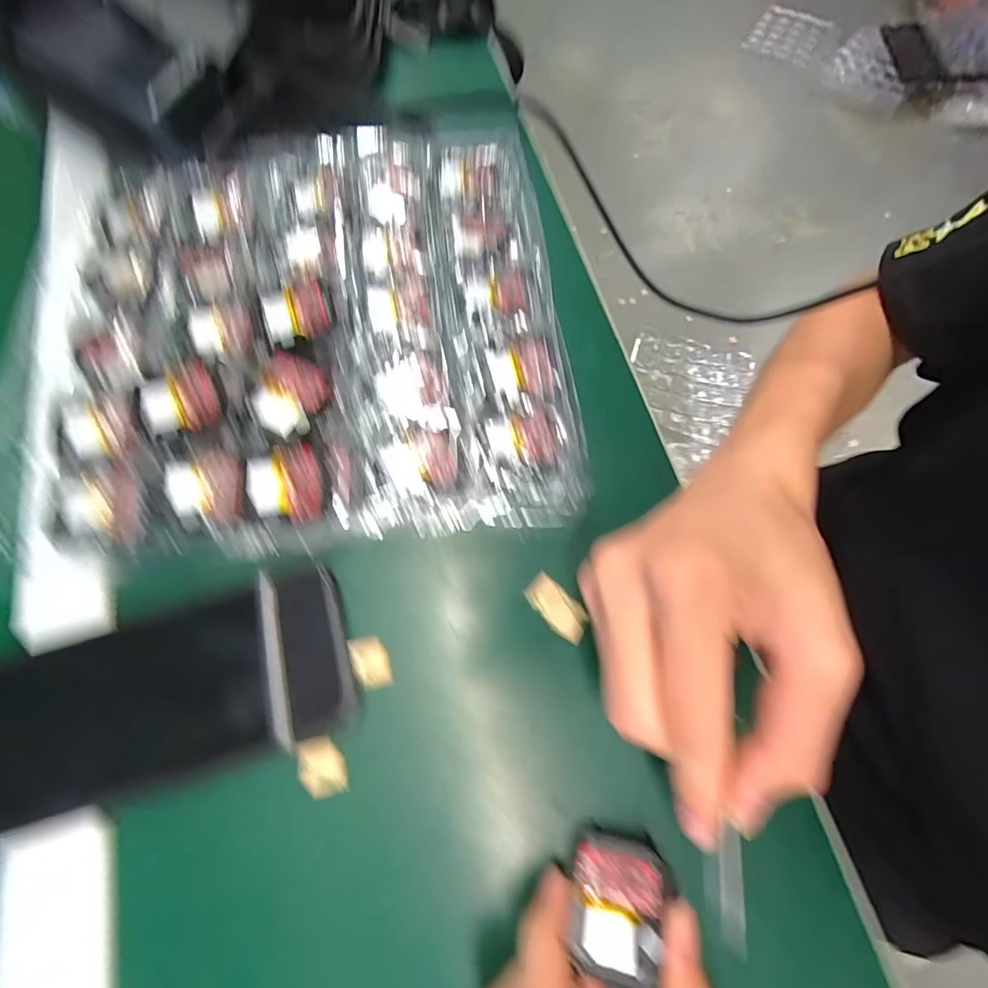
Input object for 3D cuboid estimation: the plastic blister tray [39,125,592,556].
[{"bbox_3d":[-0.102,-0.101,0.263,0.273,0.022,0.265,-7,71,-2],"label":"plastic blister tray"}]

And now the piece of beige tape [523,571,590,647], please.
[{"bbox_3d":[0.032,0.056,0.229,0.035,0.004,0.017,41,76,13],"label":"piece of beige tape"}]

